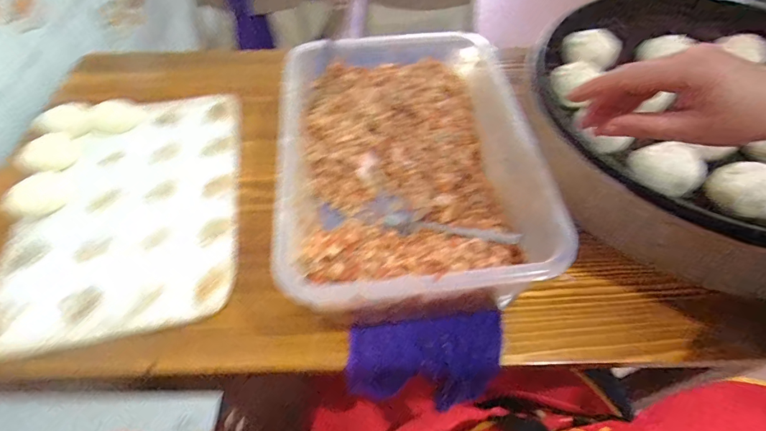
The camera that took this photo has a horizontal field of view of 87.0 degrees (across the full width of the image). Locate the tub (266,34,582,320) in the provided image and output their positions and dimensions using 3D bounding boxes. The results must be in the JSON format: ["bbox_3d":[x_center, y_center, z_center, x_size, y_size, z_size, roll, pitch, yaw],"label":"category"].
[{"bbox_3d":[0.027,-0.060,0.504,0.277,0.128,0.382,-5,55,-4],"label":"tub"}]

